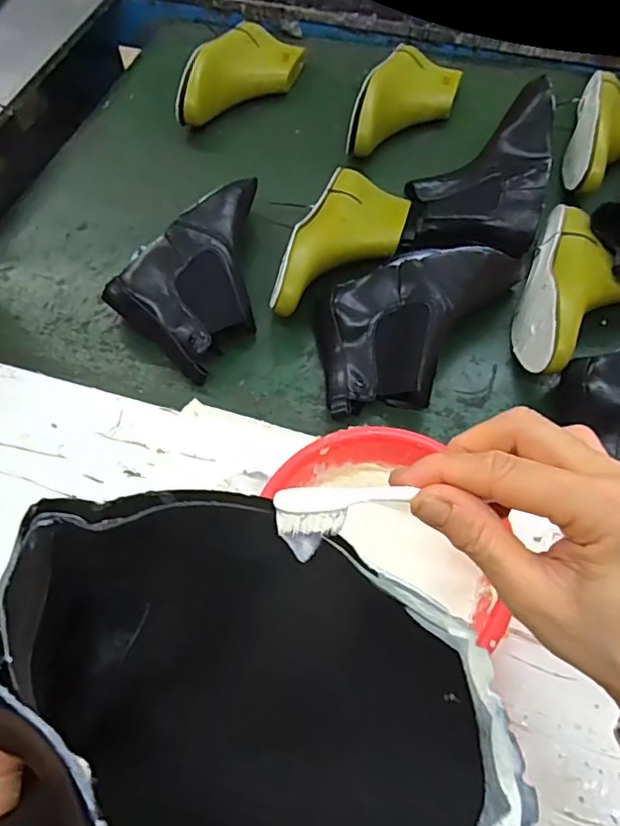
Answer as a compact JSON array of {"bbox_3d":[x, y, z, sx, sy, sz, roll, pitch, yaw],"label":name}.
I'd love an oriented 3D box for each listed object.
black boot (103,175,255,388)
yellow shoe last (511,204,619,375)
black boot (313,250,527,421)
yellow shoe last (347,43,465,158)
[{"bbox_3d":[-0.101,-0.156,0.641,0.139,0.069,0.218,37,69,18],"label":"black boot"},{"bbox_3d":[0.288,-0.126,0.600,0.112,0.066,0.225,21,65,11],"label":"yellow shoe last"},{"bbox_3d":[0.119,-0.090,0.583,0.219,0.066,0.164,-7,63,-2],"label":"black boot"},{"bbox_3d":[0.134,-0.435,0.792,0.107,0.080,0.230,24,66,13],"label":"yellow shoe last"}]

